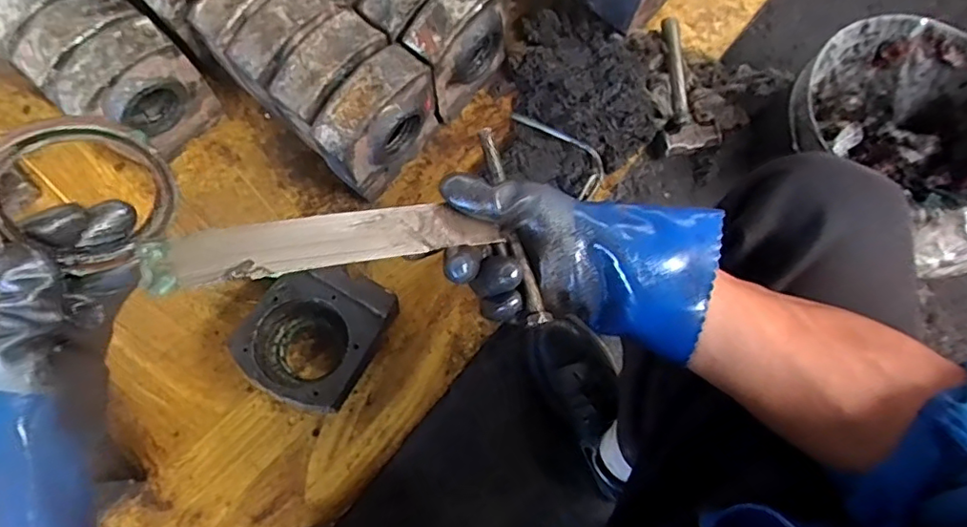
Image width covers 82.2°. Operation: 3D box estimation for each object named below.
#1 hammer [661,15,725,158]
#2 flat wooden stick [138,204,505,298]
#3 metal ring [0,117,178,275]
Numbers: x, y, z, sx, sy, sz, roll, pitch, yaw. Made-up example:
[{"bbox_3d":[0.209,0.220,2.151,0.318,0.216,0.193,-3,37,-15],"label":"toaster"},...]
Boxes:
[{"bbox_3d":[0.319,-0.288,0.876,0.089,0.039,0.225,-5,75,-3],"label":"hammer"},{"bbox_3d":[-0.095,-0.015,0.352,0.212,0.004,0.034,-10,71,-19],"label":"flat wooden stick"},{"bbox_3d":[-0.210,-0.038,0.295,0.083,0.087,0.009,-50,52,9],"label":"metal ring"}]

